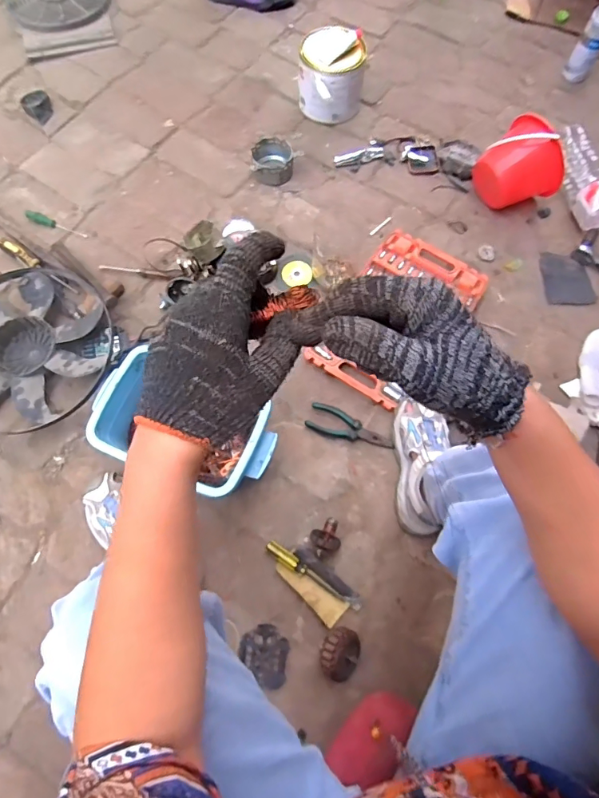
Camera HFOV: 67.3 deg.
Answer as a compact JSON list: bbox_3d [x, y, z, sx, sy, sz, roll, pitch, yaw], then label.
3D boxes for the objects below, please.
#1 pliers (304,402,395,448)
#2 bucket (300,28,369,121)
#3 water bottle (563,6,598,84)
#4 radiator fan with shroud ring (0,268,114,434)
[{"bbox_3d":[0.100,0.062,0.892,0.173,0.011,0.056,23,72,6],"label":"pliers"},{"bbox_3d":[0.077,-0.778,1.105,0.155,0.167,0.149,1,72,-2],"label":"bucket"},{"bbox_3d":[0.759,-0.927,1.169,0.066,0.175,0.068,28,73,7],"label":"water bottle"},{"bbox_3d":[-0.566,-0.111,0.918,0.358,0.048,0.365,-14,73,-6],"label":"radiator fan with shroud ring"}]

